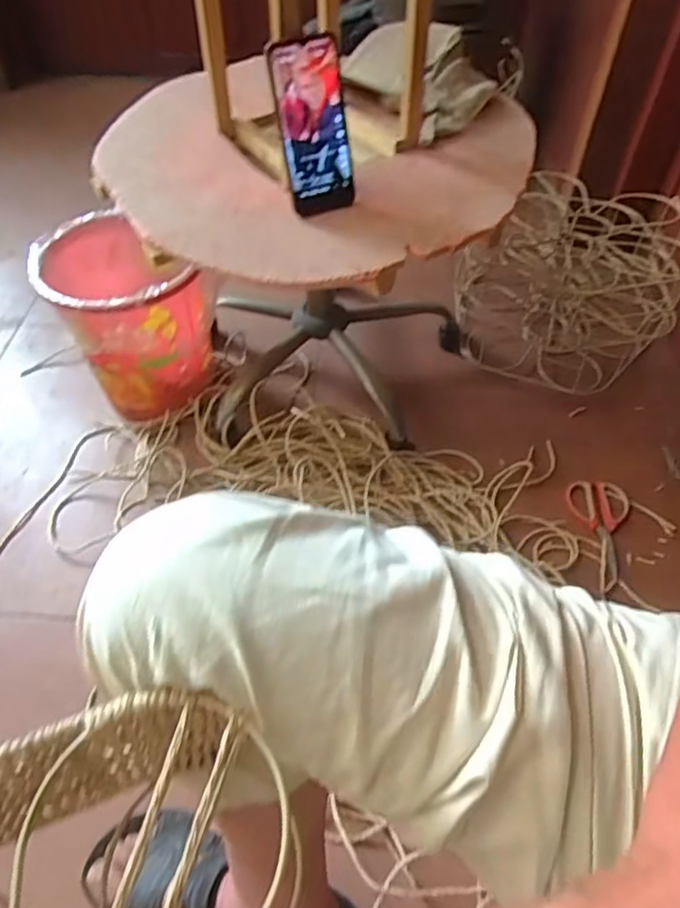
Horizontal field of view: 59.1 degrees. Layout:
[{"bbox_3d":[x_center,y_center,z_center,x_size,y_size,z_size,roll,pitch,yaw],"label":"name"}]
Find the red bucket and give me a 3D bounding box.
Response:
[{"bbox_3d":[-0.333,-0.203,0.960,0.203,0.260,0.227,-31,57,-22],"label":"red bucket"}]

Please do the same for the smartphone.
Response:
[{"bbox_3d":[-0.026,-0.344,0.637,0.073,0.163,0.009,-21,39,-12],"label":"smartphone"}]

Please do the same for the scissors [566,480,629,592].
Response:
[{"bbox_3d":[0.392,0.116,0.884,0.090,0.008,0.182,3,51,2],"label":"scissors"}]

